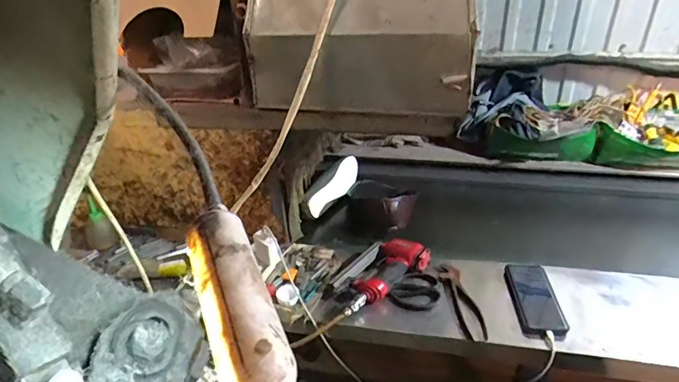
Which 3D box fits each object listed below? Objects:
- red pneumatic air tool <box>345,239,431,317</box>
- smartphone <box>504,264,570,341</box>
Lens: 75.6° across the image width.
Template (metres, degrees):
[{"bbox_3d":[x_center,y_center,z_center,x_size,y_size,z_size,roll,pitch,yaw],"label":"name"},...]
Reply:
[{"bbox_3d":[0.089,0.175,0.975,0.258,0.058,0.116,-24,38,-28],"label":"red pneumatic air tool"},{"bbox_3d":[0.401,0.221,0.901,0.086,0.014,0.190,-7,41,9],"label":"smartphone"}]

